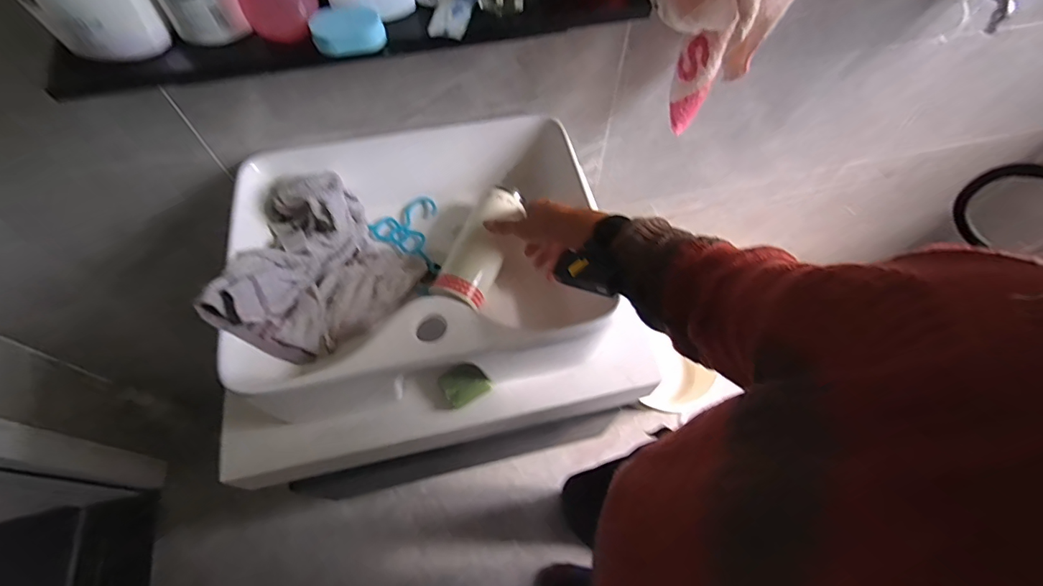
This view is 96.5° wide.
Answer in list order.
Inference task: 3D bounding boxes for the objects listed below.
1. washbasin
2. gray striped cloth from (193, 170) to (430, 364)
[{"bbox_3d":[-0.148,-0.020,0.665,0.568,0.160,0.413,-11,61,-6],"label":"washbasin"},{"bbox_3d":[-0.303,-0.044,0.639,0.233,0.125,0.245,36,67,18],"label":"gray striped cloth"}]

